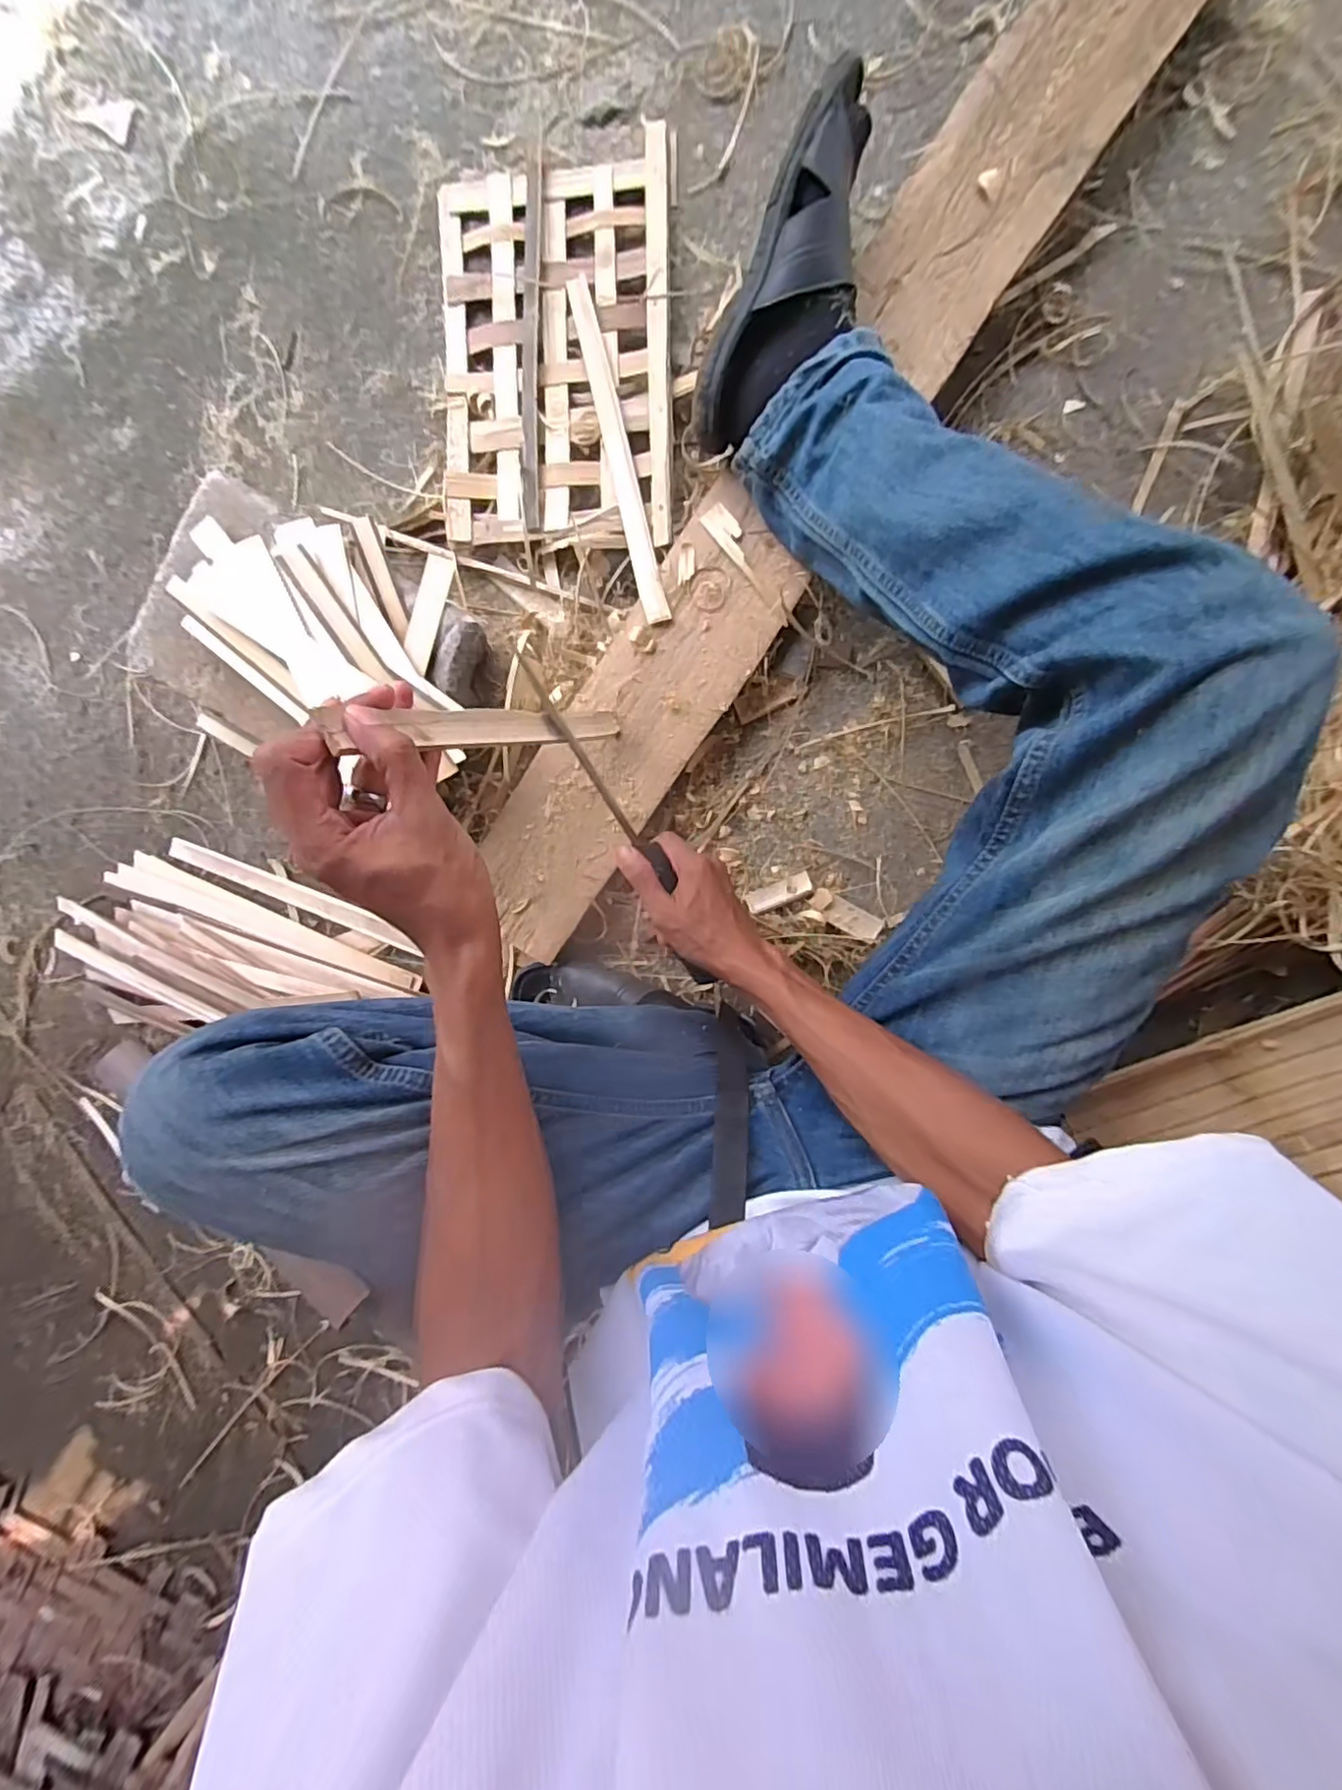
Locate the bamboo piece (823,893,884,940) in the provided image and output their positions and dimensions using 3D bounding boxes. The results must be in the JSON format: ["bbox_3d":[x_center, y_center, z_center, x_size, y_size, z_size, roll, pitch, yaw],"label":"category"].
[{"bbox_3d":[0.192,0.025,0.642,0.060,0.010,0.029,29,96,0],"label":"bamboo piece"}]

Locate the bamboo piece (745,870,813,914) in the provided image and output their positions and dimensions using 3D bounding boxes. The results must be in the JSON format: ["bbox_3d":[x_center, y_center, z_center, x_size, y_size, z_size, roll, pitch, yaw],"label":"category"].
[{"bbox_3d":[0.115,0.000,0.640,0.069,0.012,0.024,-25,94,5],"label":"bamboo piece"}]

